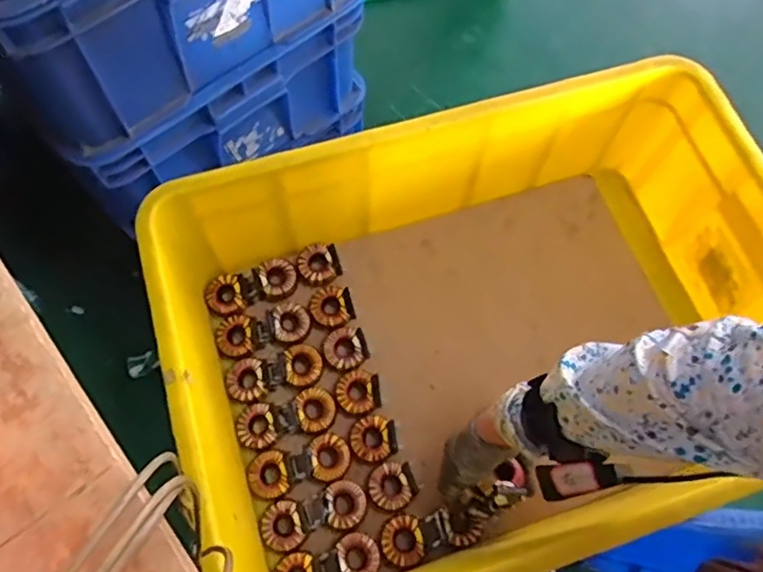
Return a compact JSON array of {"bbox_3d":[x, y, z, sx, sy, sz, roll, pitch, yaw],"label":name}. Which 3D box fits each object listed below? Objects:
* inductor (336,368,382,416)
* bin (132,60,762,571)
[{"bbox_3d":[-0.026,0.118,0.682,0.048,0.016,0.047,-2,68,-2],"label":"inductor"},{"bbox_3d":[0.103,0.049,0.630,0.585,0.219,0.412,-17,70,-7],"label":"bin"}]

